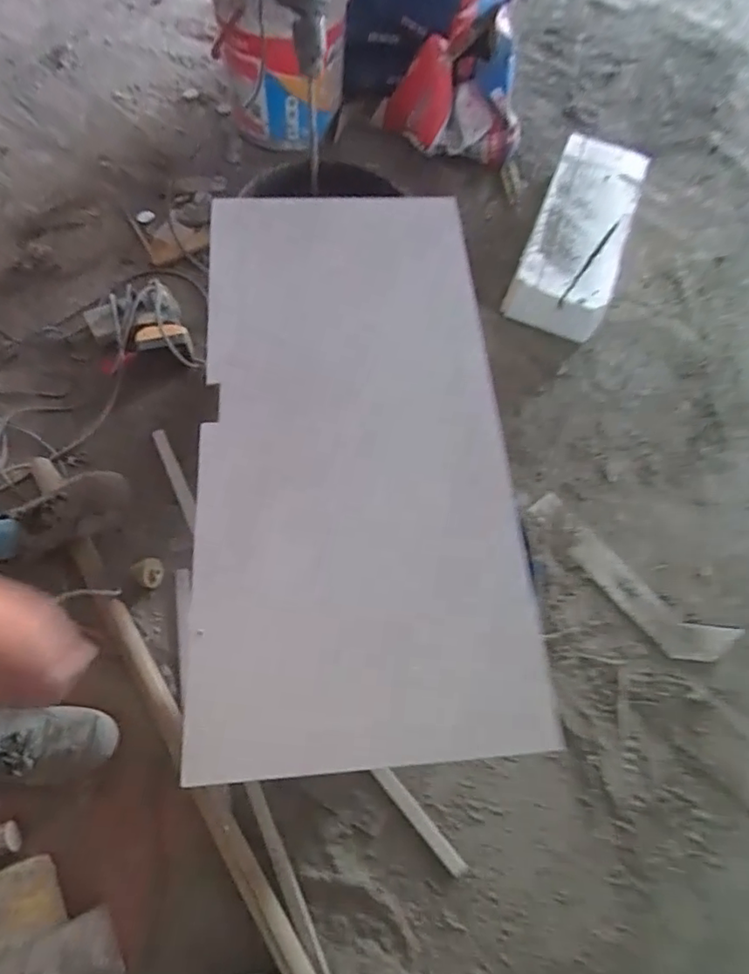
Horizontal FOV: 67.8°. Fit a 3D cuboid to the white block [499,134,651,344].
[{"bbox_3d":[0.453,-0.568,1.241,0.201,0.114,0.510,21,68,6],"label":"white block"}]

